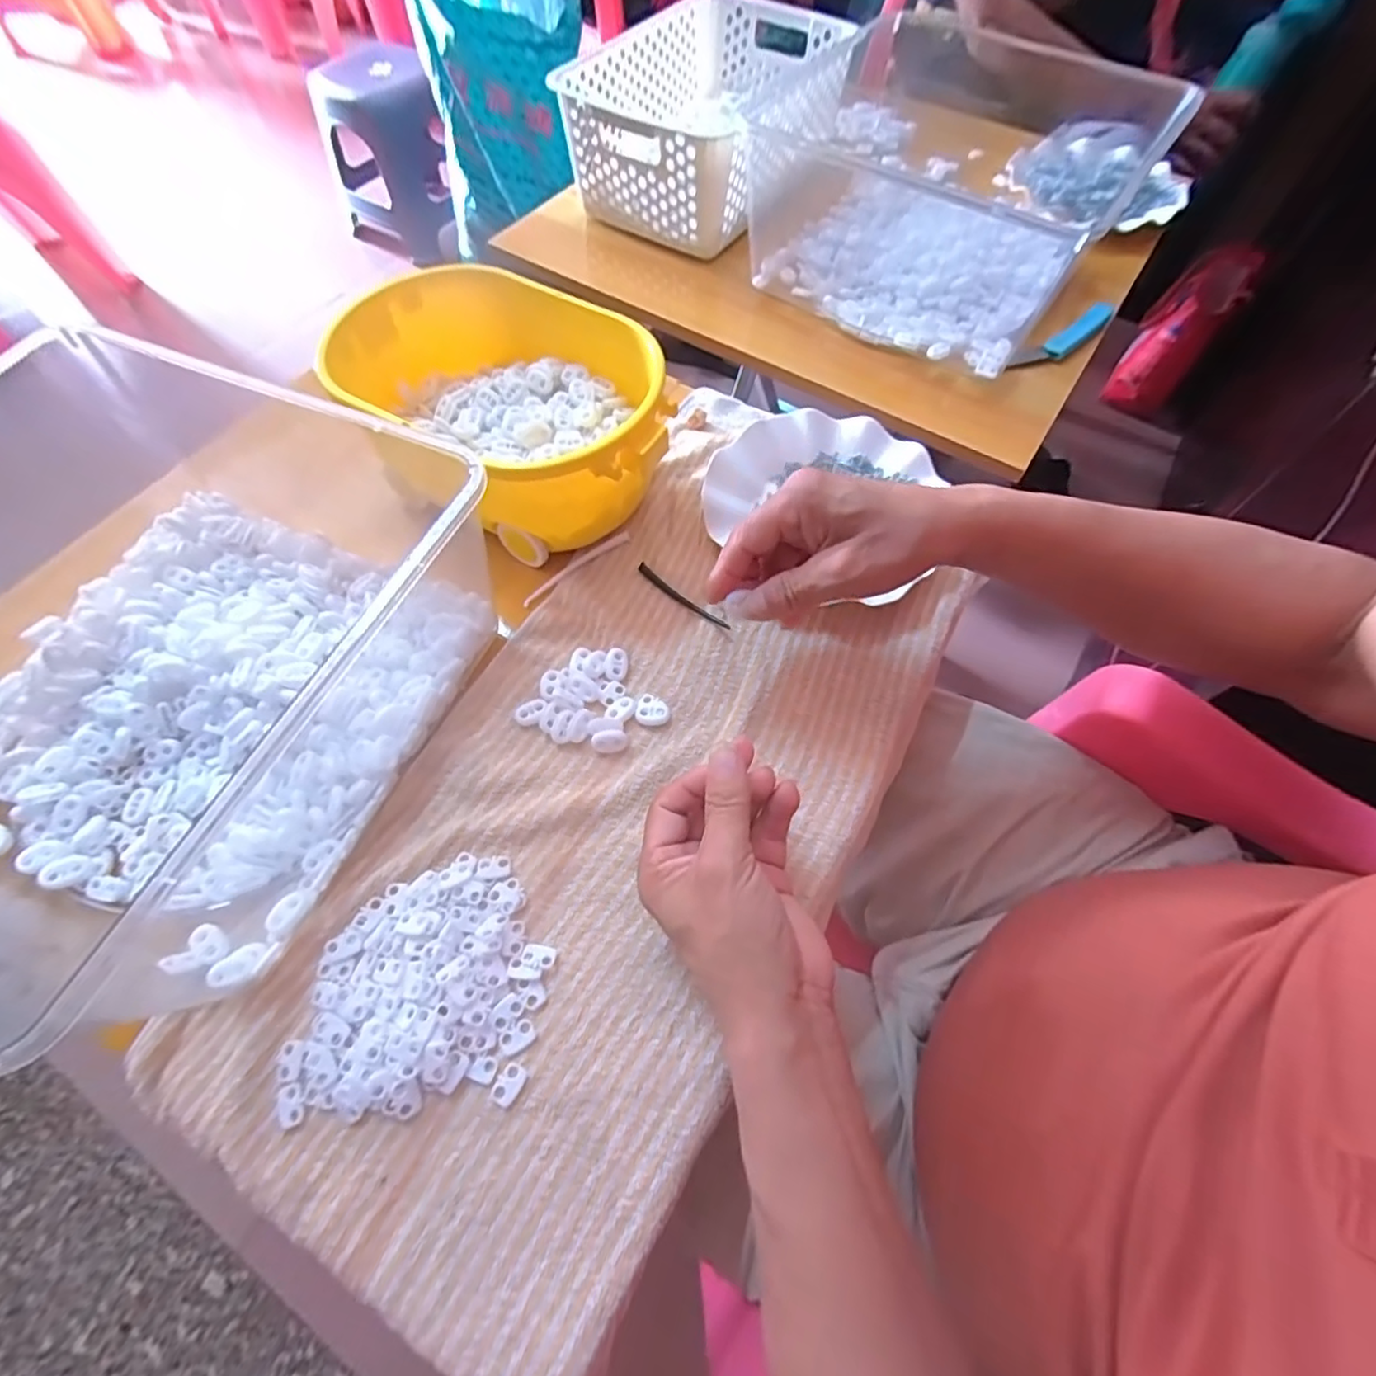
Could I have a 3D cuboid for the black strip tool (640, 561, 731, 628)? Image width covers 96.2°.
[{"bbox_3d":[-0.004,-0.065,0.446,0.083,0.006,0.009,39,68,18],"label":"black strip tool"}]

